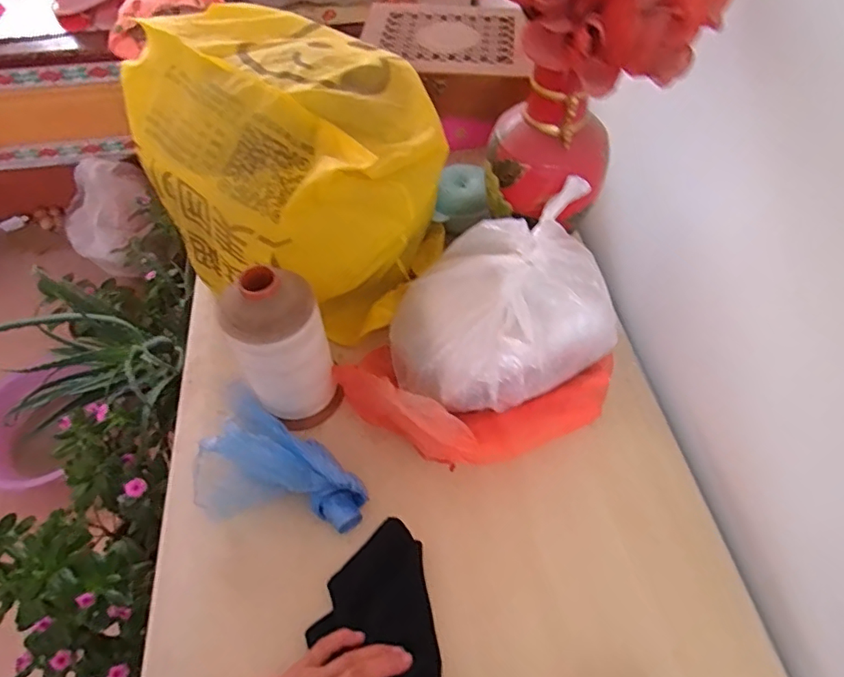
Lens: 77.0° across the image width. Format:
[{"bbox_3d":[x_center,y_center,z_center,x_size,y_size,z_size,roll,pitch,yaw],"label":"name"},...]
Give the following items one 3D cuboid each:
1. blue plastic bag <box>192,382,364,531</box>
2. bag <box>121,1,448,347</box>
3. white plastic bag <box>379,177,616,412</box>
[{"bbox_3d":[-0.174,0.150,0.577,0.217,0.083,0.121,32,62,21],"label":"blue plastic bag"},{"bbox_3d":[-0.160,-0.202,0.687,0.303,0.295,0.352,-38,63,-22],"label":"bag"},{"bbox_3d":[0.089,-0.043,0.606,0.260,0.139,0.203,-22,58,-14],"label":"white plastic bag"}]

